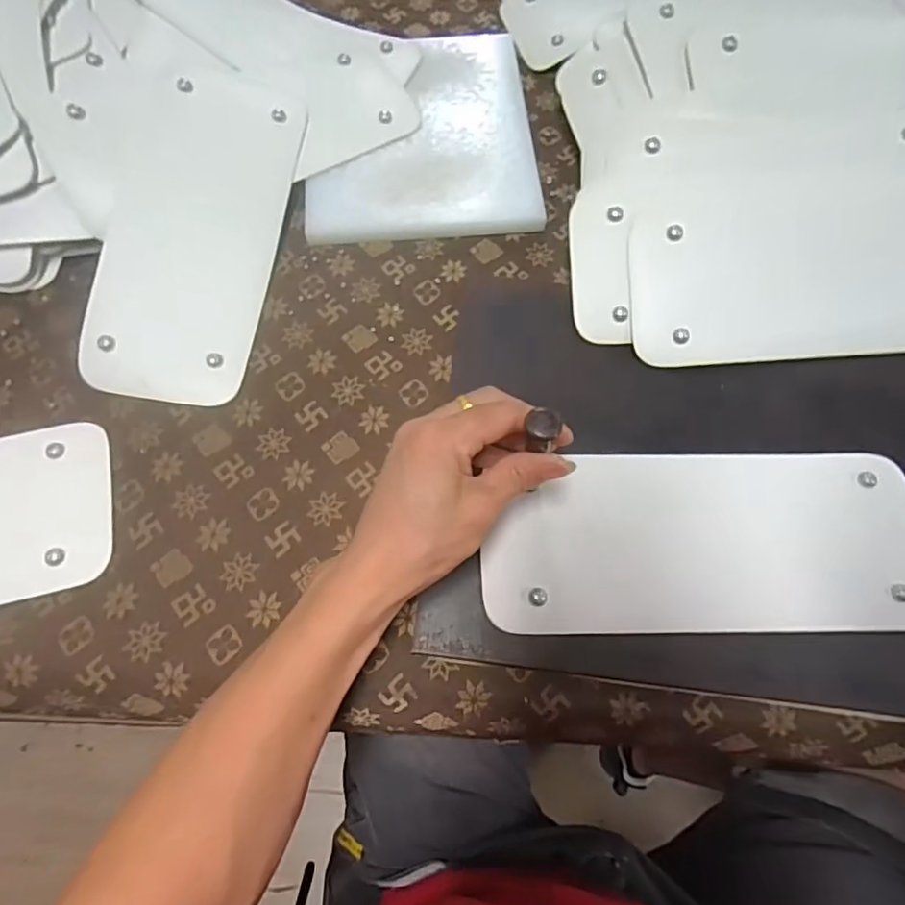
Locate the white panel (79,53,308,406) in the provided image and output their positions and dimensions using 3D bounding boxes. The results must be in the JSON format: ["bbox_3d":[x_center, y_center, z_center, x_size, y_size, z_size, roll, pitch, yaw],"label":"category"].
[{"bbox_3d":[-0.204,-0.185,0.468,0.122,0.014,0.294,10,75,-13],"label":"white panel"}]

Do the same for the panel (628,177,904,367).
[{"bbox_3d":[0.291,-0.138,0.447,0.309,0.012,0.131,-8,92,-1],"label":"panel"}]

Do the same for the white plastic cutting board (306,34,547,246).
[{"bbox_3d":[-0.030,-0.294,0.526,0.196,0.025,0.230,-4,69,-2],"label":"white plastic cutting board"}]

